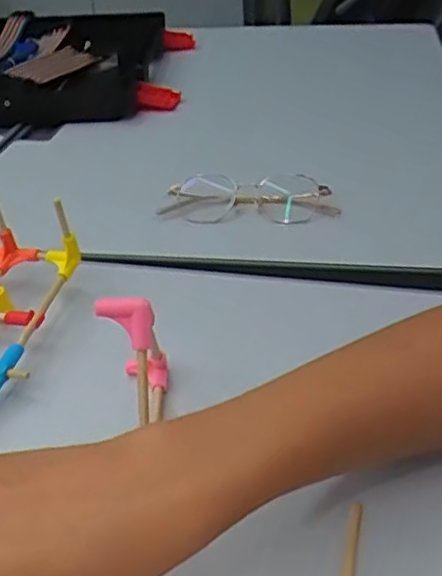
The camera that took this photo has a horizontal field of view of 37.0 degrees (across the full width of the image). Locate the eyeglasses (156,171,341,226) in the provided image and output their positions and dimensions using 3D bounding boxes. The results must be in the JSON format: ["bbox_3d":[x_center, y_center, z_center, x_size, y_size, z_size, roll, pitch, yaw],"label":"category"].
[{"bbox_3d":[0.023,-0.083,0.578,0.143,0.026,0.075,3,38,3],"label":"eyeglasses"}]

